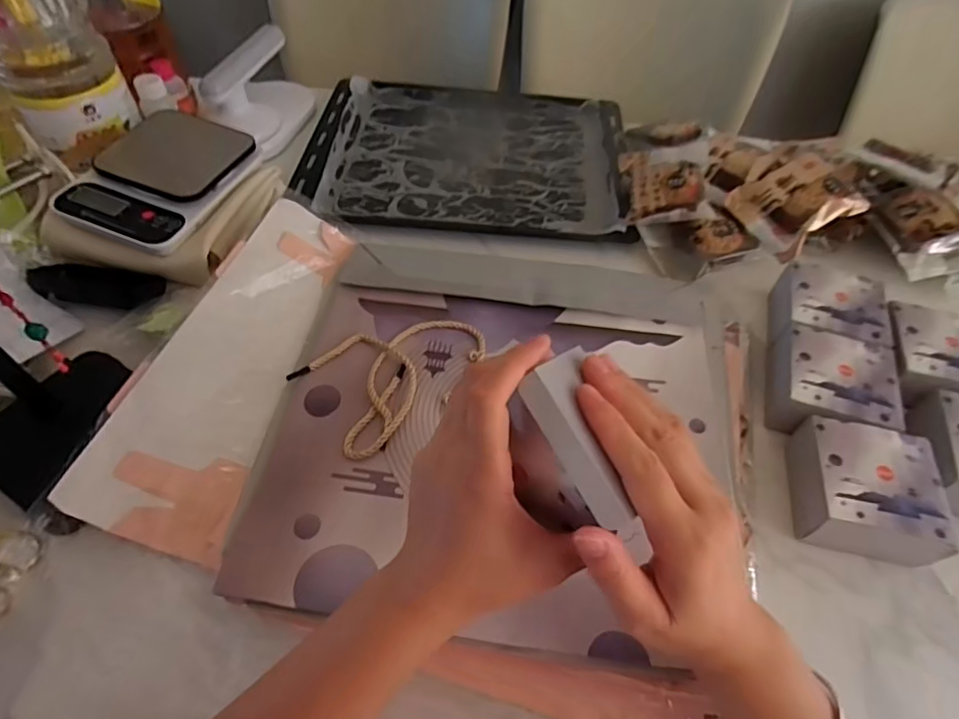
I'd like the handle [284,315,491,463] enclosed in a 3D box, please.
[{"bbox_3d":[-0.067,0.007,0.470,0.154,0.010,0.104,-31,59,-24],"label":"handle"}]

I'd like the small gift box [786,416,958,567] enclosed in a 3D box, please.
[{"bbox_3d":[0.292,0.100,0.416,0.090,0.048,0.102,11,61,6],"label":"small gift box"}]

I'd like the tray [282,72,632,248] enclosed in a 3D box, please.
[{"bbox_3d":[-0.013,-0.260,0.699,0.395,0.028,0.317,5,52,1],"label":"tray"}]

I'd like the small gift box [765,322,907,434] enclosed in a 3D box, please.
[{"bbox_3d":[0.303,0.022,0.478,0.096,0.043,0.098,15,54,9],"label":"small gift box"}]

